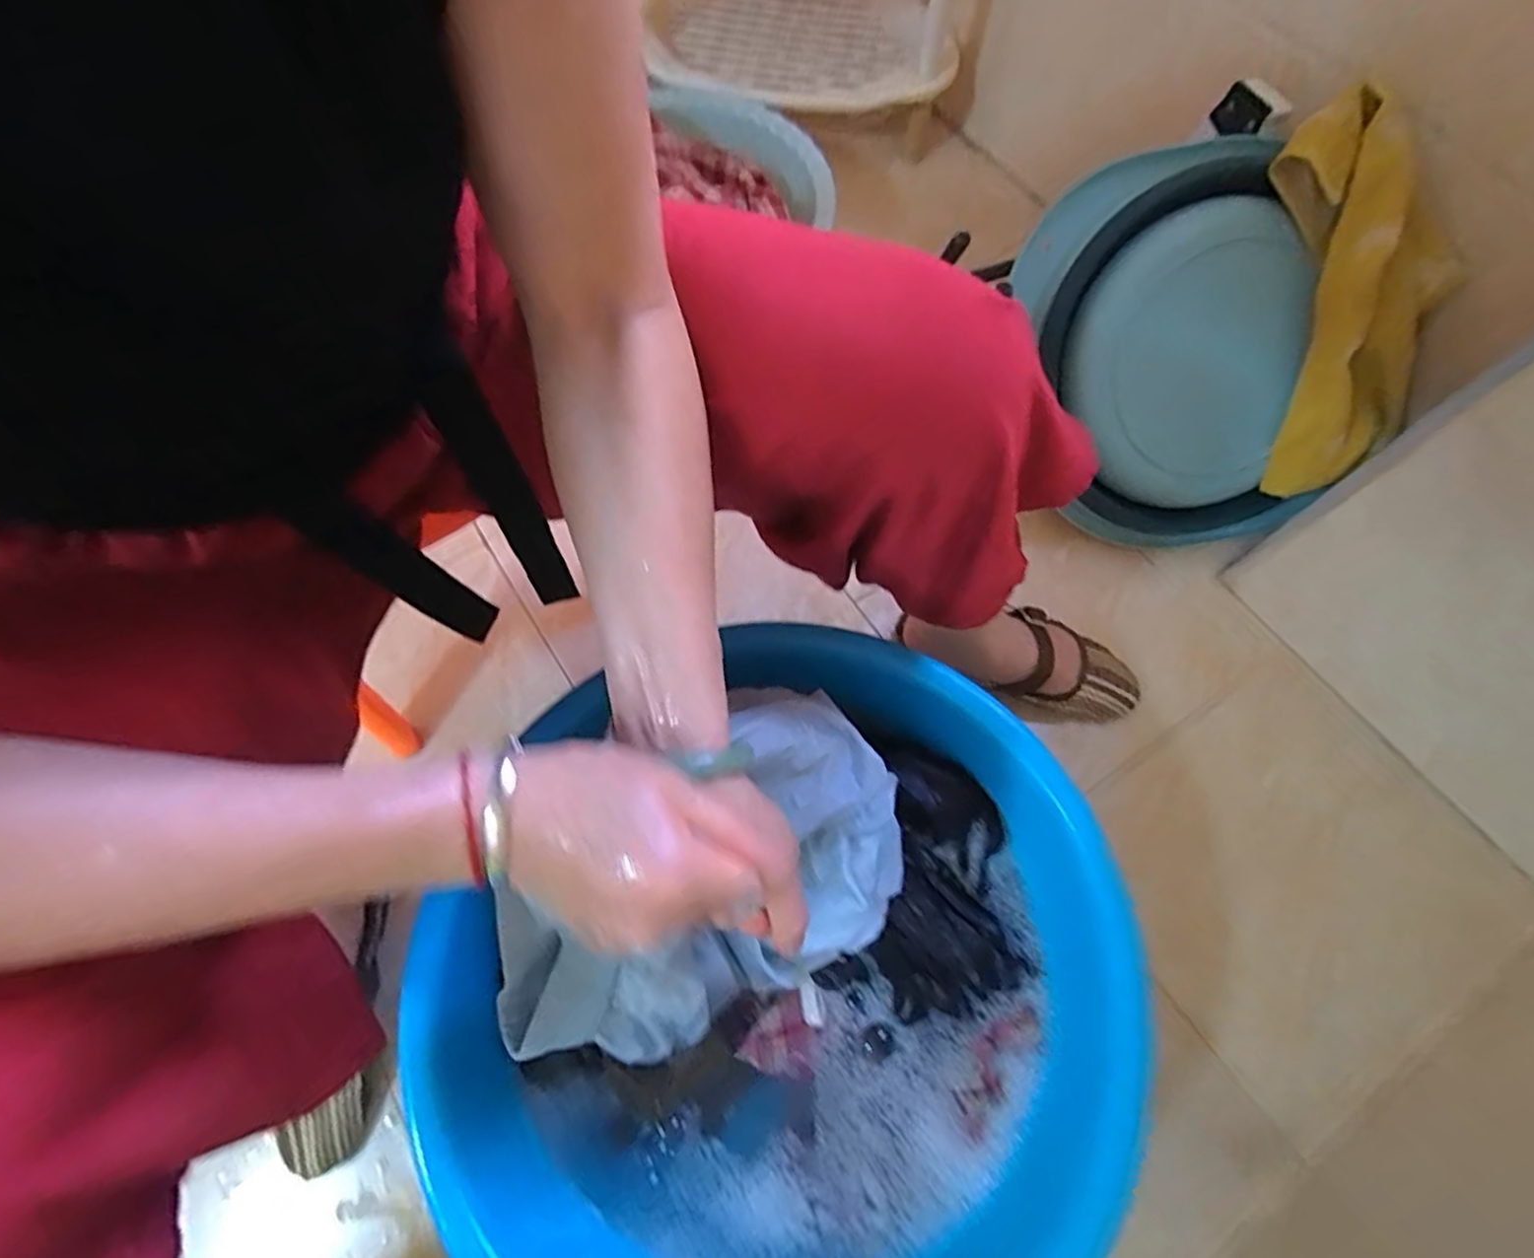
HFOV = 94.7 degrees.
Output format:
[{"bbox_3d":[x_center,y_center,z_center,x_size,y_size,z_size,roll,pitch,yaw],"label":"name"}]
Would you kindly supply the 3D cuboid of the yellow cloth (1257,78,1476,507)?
[{"bbox_3d":[0.525,-0.288,0.632,0.112,0.081,0.329,-16,111,-6],"label":"yellow cloth"}]

